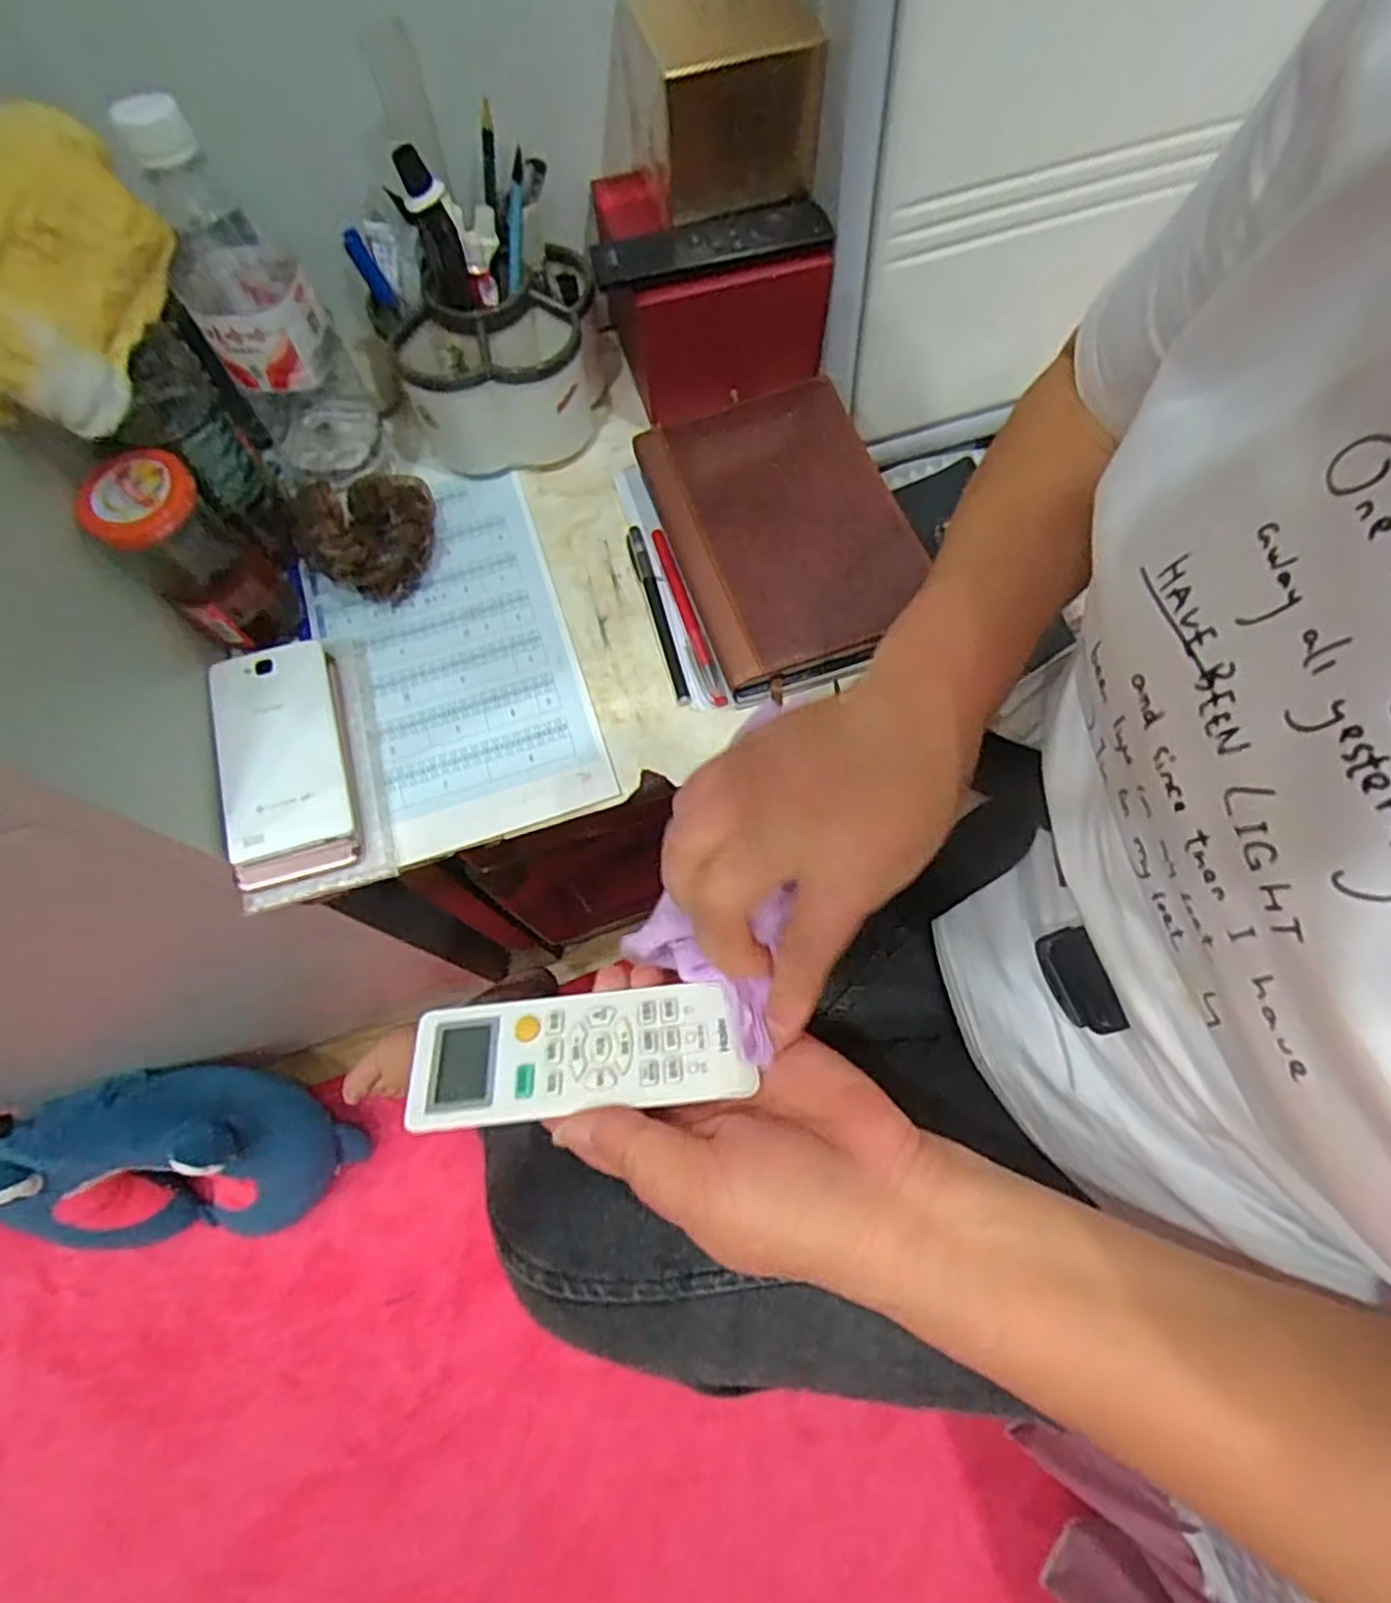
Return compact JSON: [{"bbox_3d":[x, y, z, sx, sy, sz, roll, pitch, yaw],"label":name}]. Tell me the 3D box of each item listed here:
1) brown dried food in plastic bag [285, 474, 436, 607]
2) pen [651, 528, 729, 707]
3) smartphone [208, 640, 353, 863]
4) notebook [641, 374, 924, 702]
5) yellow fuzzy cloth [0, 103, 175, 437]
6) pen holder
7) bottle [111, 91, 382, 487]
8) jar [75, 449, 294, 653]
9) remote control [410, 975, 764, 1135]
[{"bbox_3d":[-0.219,-0.176,0.499,0.085,0.046,0.069,-18,70,-4],"label":"brown dried food in plastic bag"},{"bbox_3d":[-0.006,-0.126,0.493,0.010,0.006,0.140,-18,70,-4],"label":"pen"},{"bbox_3d":[-0.253,-0.035,0.447,0.069,0.011,0.134,-16,70,-9],"label":"smartphone"},{"bbox_3d":[0.057,-0.184,0.490,0.142,0.021,0.211,-19,68,-1],"label":"notebook"},{"bbox_3d":[-0.287,-0.233,0.328,0.044,0.086,0.114,34,75,11],"label":"yellow fuzzy cloth"},{"bbox_3d":[-0.133,-0.310,0.525,0.141,0.093,0.110,-15,69,-3],"label":"pen holder"},{"bbox_3d":[-0.245,-0.270,0.423,0.068,0.207,0.061,-29,71,-8],"label":"bottle"},{"bbox_3d":[-0.293,-0.142,0.448,0.063,0.124,0.057,-37,72,-11],"label":"jar"},{"bbox_3d":[-0.047,0.102,0.293,0.125,0.019,0.047,-6,51,0],"label":"remote control"}]

